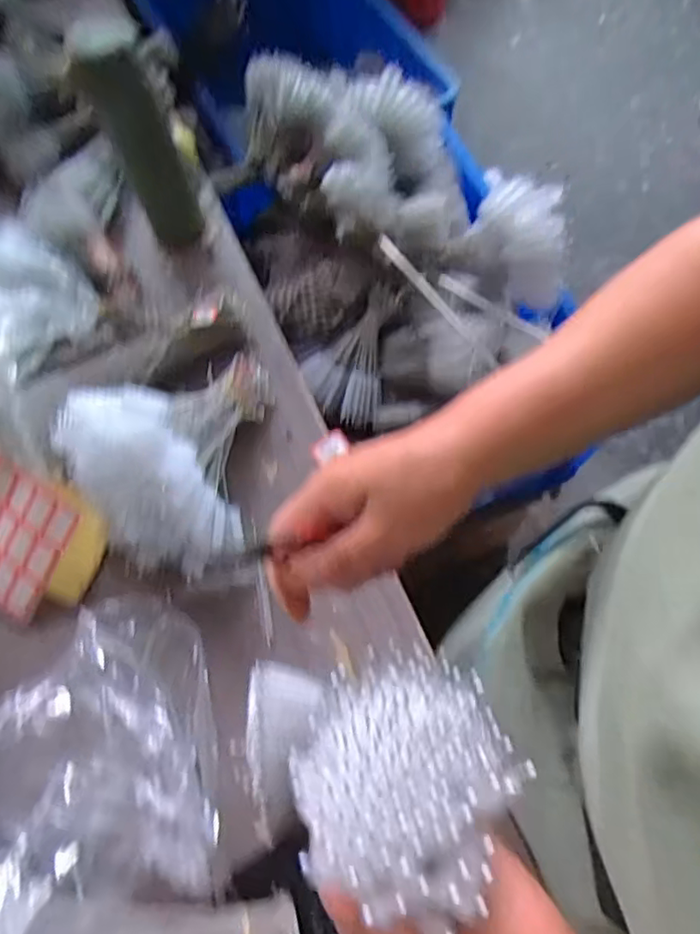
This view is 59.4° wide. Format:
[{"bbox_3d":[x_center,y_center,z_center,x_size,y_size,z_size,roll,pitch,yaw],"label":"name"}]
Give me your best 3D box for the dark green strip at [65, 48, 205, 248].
[{"bbox_3d":[-0.199,-0.300,0.595,0.063,0.197,0.055,-23,69,-6],"label":"dark green strip"}]

